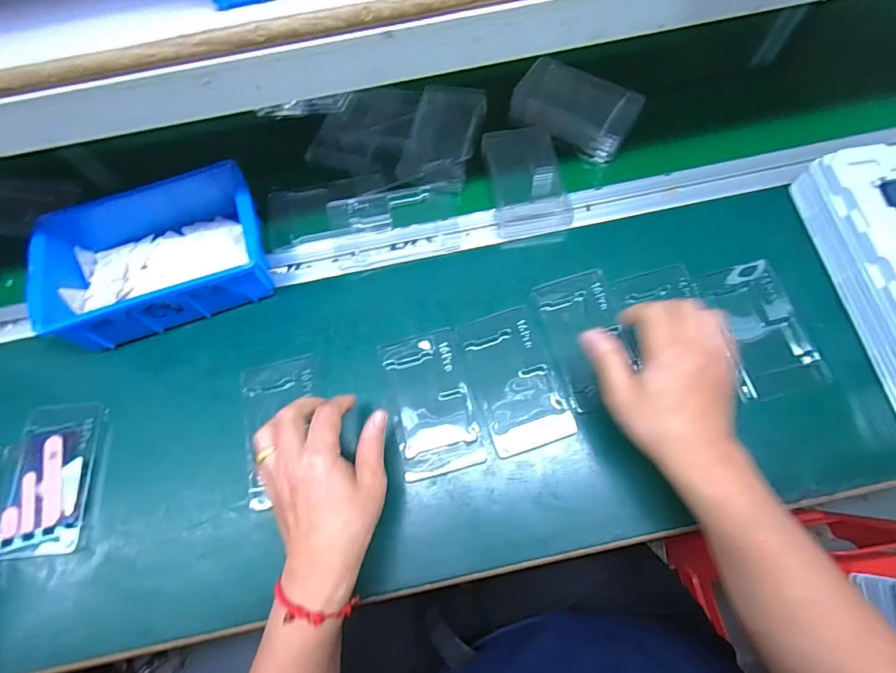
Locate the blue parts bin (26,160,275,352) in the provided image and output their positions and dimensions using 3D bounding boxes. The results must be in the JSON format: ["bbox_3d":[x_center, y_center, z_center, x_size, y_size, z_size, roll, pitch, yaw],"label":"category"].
[{"bbox_3d":[-0.281,-0.082,0.450,0.195,0.063,0.138,-18,70,-4],"label":"blue parts bin"}]

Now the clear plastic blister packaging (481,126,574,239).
[{"bbox_3d":[0.083,-0.170,0.491,0.076,0.018,0.126,-8,70,-1],"label":"clear plastic blister packaging"}]

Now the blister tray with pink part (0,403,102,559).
[{"bbox_3d":[-0.355,0.125,0.406,0.068,0.013,0.126,-5,70,0],"label":"blister tray with pink part"}]

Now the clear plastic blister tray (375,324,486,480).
[{"bbox_3d":[-0.016,0.058,0.414,0.071,0.012,0.127,-14,70,-3],"label":"clear plastic blister tray"}]

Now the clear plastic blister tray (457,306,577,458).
[{"bbox_3d":[0.061,0.039,0.419,0.071,0.010,0.127,-17,70,-4],"label":"clear plastic blister tray"}]

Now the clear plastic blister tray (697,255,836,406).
[{"bbox_3d":[0.291,-0.009,0.428,0.078,0.023,0.127,-12,70,-2],"label":"clear plastic blister tray"}]

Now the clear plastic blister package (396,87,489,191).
[{"bbox_3d":[-0.006,-0.224,0.503,0.072,0.013,0.135,14,71,7],"label":"clear plastic blister package"}]

